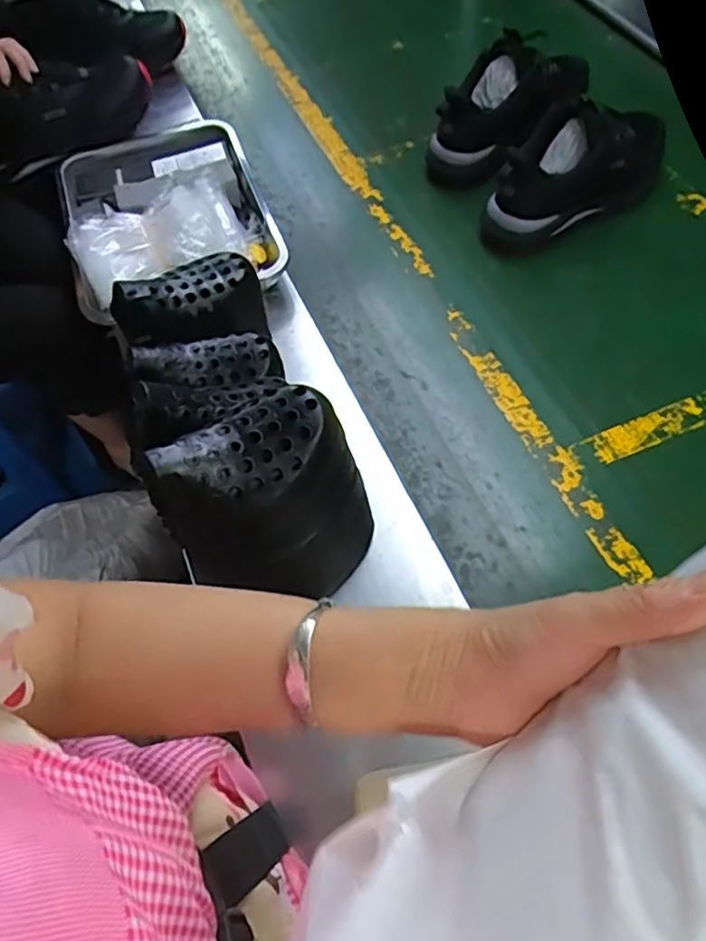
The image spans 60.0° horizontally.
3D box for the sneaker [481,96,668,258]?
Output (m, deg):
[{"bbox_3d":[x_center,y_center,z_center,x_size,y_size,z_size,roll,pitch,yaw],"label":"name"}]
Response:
[{"bbox_3d":[0.310,-0.412,0.818,0.297,0.135,0.106,-31,64,-13],"label":"sneaker"}]

